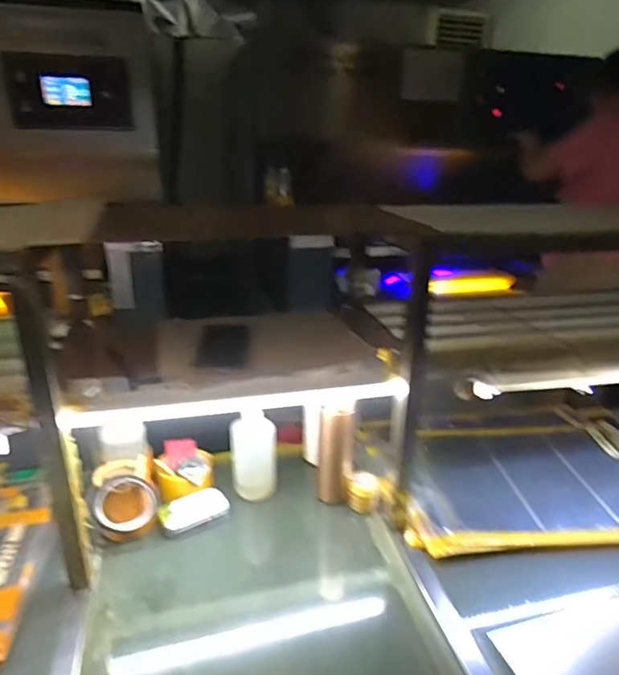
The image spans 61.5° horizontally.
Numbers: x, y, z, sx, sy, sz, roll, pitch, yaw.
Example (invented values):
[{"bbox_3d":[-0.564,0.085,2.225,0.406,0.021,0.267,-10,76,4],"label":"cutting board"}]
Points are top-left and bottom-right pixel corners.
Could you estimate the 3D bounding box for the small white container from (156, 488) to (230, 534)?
[{"bbox_3d":[-0.196,0.293,0.886,0.110,0.023,0.061,-11,24,-30],"label":"small white container"}]

